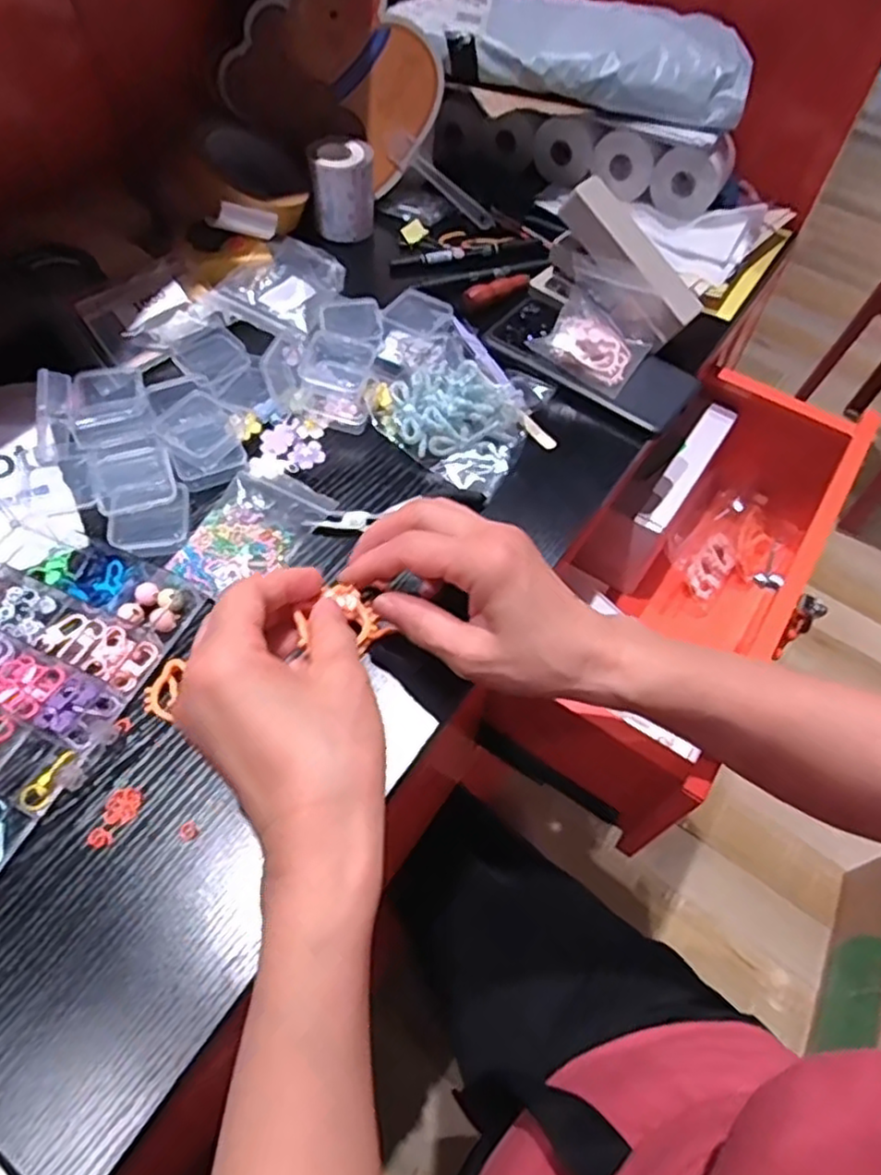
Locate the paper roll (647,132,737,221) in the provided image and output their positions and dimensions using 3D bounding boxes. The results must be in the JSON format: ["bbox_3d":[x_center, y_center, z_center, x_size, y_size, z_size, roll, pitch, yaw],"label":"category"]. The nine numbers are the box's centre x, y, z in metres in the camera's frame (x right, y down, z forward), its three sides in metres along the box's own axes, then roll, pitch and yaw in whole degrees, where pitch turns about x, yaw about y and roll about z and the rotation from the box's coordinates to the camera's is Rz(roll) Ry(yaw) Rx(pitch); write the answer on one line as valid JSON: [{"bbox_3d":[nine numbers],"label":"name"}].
[{"bbox_3d":[0.225,-0.365,0.606,0.054,0.053,0.052,36,62,17],"label":"paper roll"}]

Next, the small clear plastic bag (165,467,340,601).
[{"bbox_3d":[-0.117,-0.034,0.424,0.064,0.010,0.094,23,59,10],"label":"small clear plastic bag"}]

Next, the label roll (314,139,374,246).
[{"bbox_3d":[-0.082,-0.345,0.594,0.047,0.056,0.046,-1,58,-5],"label":"label roll"}]

